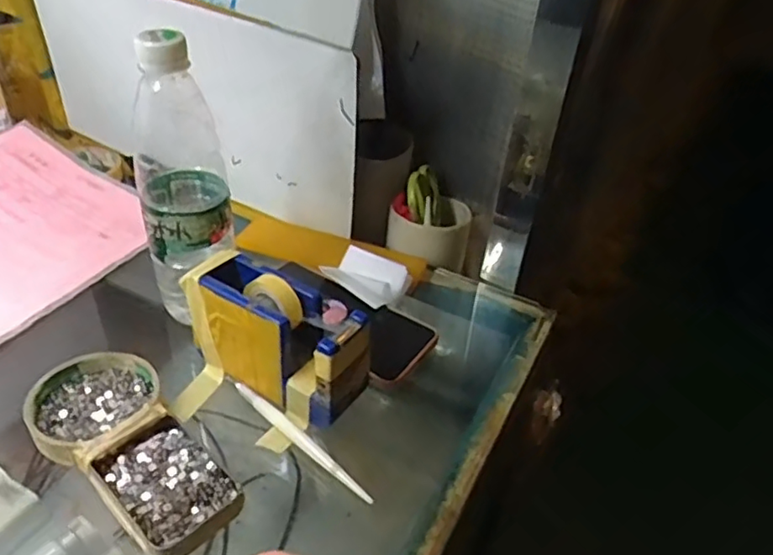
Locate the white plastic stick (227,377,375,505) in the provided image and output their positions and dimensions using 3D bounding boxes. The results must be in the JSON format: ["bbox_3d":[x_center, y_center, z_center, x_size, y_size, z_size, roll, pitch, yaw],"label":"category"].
[{"bbox_3d":[-0.061,0.106,0.418,0.143,0.008,0.013,29,44,30],"label":"white plastic stick"}]

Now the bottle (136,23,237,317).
[{"bbox_3d":[-0.151,-0.069,0.461,0.062,0.224,0.065,-8,38,-15],"label":"bottle"}]

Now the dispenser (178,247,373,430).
[{"bbox_3d":[-0.077,0.040,0.432,0.132,0.073,0.049,21,40,22],"label":"dispenser"}]

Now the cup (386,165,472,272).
[{"bbox_3d":[0.044,-0.063,0.619,0.081,0.079,0.094,8,37,5],"label":"cup"}]

